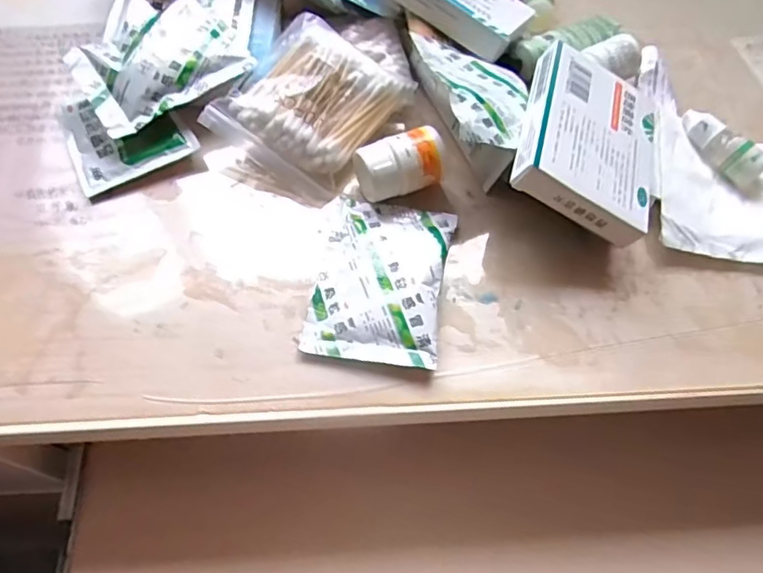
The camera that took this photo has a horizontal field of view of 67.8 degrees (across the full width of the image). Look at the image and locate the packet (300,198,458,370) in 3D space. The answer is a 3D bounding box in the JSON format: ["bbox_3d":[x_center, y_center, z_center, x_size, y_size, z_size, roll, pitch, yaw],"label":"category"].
[{"bbox_3d":[0.000,-0.005,0.305,0.066,0.012,0.097,10,62,4],"label":"packet"}]

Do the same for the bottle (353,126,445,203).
[{"bbox_3d":[0.010,-0.066,0.324,0.052,0.031,0.028,-17,63,-10],"label":"bottle"}]

